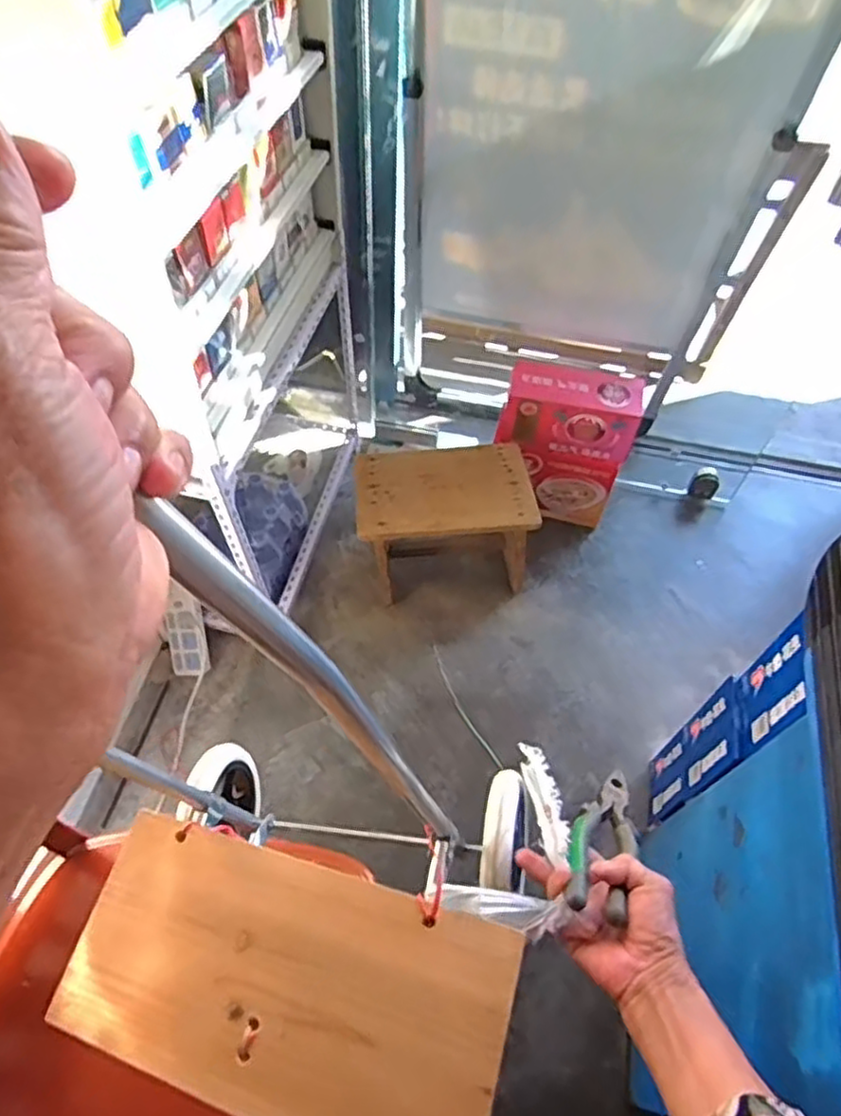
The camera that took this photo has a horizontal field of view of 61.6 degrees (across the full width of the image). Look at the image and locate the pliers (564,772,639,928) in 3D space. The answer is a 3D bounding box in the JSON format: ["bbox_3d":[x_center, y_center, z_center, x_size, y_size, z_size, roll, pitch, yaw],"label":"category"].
[{"bbox_3d":[0.162,0.238,0.616,0.055,0.015,0.199,25,20,15],"label":"pliers"}]

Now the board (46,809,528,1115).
[{"bbox_3d":[-0.108,0.329,0.547,0.348,0.011,0.171,11,64,17],"label":"board"}]

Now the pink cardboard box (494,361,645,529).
[{"bbox_3d":[0.311,-0.242,1.574,0.282,0.347,0.152,19,57,11],"label":"pink cardboard box"}]

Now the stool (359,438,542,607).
[{"bbox_3d":[0.044,-0.058,1.497,0.348,0.289,0.218,-6,56,-5],"label":"stool"}]

